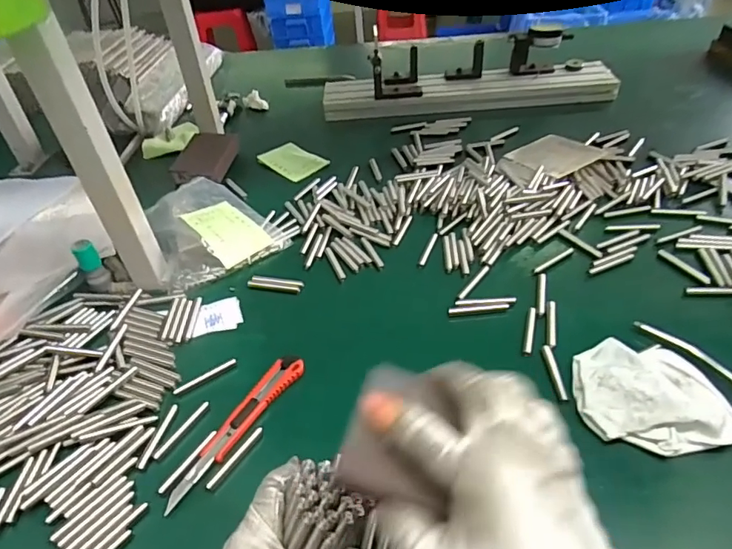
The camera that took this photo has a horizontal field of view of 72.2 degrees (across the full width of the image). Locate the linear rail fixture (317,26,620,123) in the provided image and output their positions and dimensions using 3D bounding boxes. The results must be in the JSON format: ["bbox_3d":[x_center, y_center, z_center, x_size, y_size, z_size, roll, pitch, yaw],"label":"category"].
[{"bbox_3d":[0.172,-0.328,0.838,0.491,0.091,0.112,-5,41,3],"label":"linear rail fixture"}]

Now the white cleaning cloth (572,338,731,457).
[{"bbox_3d":[0.221,0.091,0.389,0.106,0.029,0.086,2,42,10],"label":"white cleaning cloth"}]

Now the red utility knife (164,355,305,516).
[{"bbox_3d":[-0.106,0.122,0.411,0.025,0.015,0.150,21,48,28],"label":"red utility knife"}]

